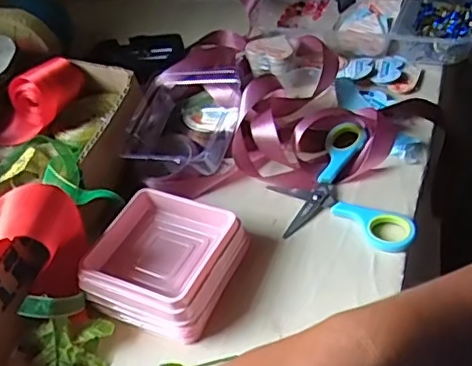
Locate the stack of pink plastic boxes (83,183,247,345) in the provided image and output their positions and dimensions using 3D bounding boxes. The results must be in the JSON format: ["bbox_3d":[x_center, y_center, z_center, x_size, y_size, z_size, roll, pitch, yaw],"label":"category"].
[{"bbox_3d":[-0.050,0.050,0.413,0.094,0.029,0.094,13,53,22],"label":"stack of pink plastic boxes"}]

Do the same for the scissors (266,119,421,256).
[{"bbox_3d":[0.075,0.007,0.444,0.084,0.015,0.123,-15,48,-1],"label":"scissors"}]

